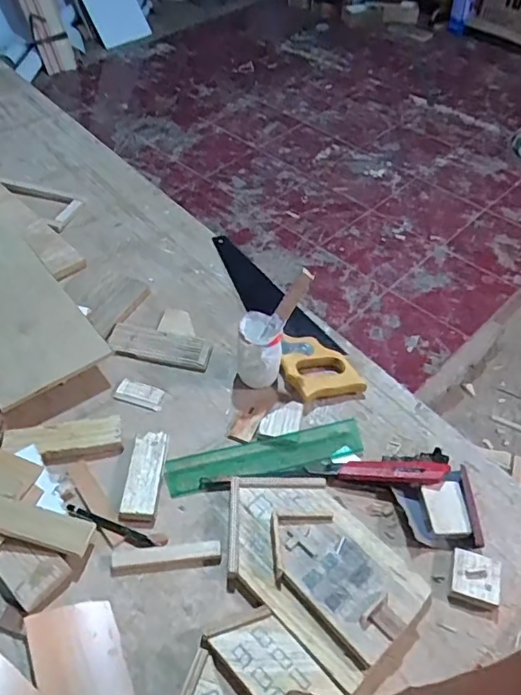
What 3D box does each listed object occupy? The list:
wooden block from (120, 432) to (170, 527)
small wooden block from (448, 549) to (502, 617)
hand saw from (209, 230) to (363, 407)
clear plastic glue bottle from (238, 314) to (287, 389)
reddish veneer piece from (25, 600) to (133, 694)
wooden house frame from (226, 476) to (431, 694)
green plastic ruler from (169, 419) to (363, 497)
[{"bbox_3d":[-0.144,0.158,0.683,0.043,0.014,0.121,3,48,0],"label":"wooden block"},{"bbox_3d":[0.237,0.258,0.606,0.050,0.026,0.054,17,49,12],"label":"small wooden block"},{"bbox_3d":[0.031,-0.071,0.893,0.099,0.029,0.411,-16,50,-16],"label":"hand saw"},{"bbox_3d":[-0.002,0.004,0.767,0.065,0.106,0.065,8,48,5],"label":"clear plastic glue bottle"},{"bbox_3d":[-0.166,0.337,0.529,0.079,0.004,0.186,-14,49,-23],"label":"reddish veneer piece"},{"bbox_3d":[0.054,0.233,0.608,0.145,0.031,0.231,-32,56,-28],"label":"wooden house frame"},{"bbox_3d":[0.008,0.140,0.711,0.252,0.010,0.049,-11,62,-9],"label":"green plastic ruler"}]

